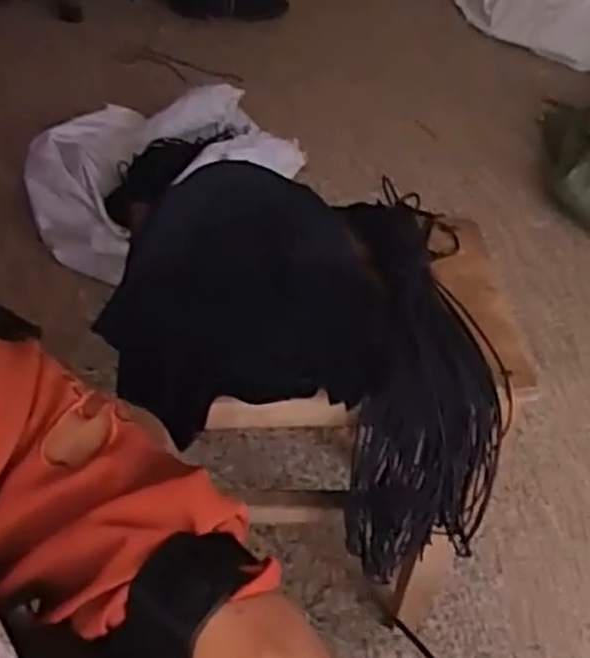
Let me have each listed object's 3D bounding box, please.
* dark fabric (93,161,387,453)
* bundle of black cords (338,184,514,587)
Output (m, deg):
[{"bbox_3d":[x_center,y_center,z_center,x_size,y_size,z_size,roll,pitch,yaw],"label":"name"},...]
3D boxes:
[{"bbox_3d":[-0.042,-0.036,0.641,0.203,0.044,0.243,-3,46,-9],"label":"dark fabric"},{"bbox_3d":[0.098,0.041,0.697,0.111,0.195,0.257,0,46,-6],"label":"bundle of black cords"}]

